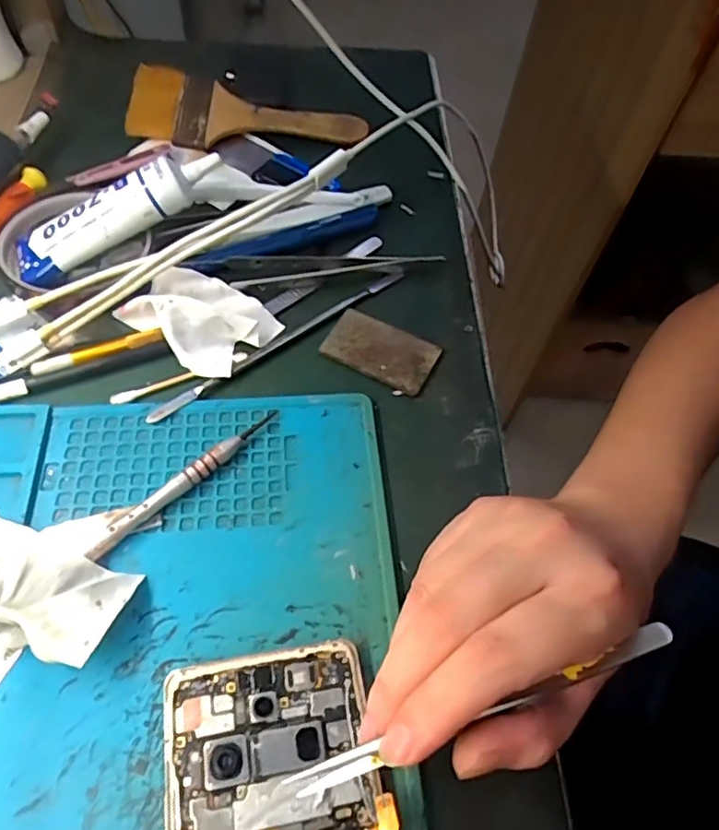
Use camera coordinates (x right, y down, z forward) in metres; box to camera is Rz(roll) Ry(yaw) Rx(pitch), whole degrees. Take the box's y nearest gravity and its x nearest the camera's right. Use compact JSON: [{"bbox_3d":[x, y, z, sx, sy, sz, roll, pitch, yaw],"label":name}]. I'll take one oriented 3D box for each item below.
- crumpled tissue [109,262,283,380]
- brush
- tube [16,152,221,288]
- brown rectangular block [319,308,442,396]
[{"bbox_3d":[-0.088,-0.058,0.319,0.072,0.024,0.054,30,60,14],"label":"crumpled tissue"},{"bbox_3d":[-0.079,-0.210,0.425,0.163,0.014,0.061,8,72,-6],"label":"brush"},{"bbox_3d":[-0.136,-0.114,0.331,0.123,0.019,0.034,-29,62,1],"label":"tube"},{"bbox_3d":[0.012,-0.037,0.327,0.059,0.004,0.037,26,59,12],"label":"brown rectangular block"}]

